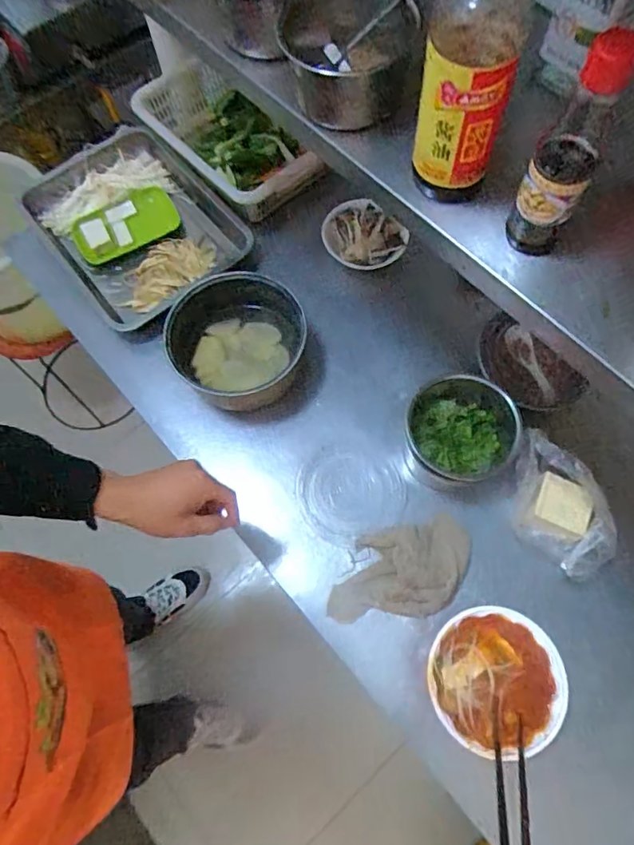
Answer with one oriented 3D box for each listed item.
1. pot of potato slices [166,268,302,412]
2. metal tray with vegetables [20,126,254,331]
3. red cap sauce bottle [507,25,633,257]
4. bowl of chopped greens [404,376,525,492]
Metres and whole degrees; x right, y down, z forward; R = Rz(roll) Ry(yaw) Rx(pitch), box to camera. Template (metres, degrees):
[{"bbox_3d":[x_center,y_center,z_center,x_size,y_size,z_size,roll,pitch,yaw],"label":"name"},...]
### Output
[{"bbox_3d":[-0.123,-0.120,0.843,0.206,0.125,0.209,-19,70,-6],"label":"pot of potato slices"},{"bbox_3d":[-0.334,-0.355,0.964,0.288,0.060,0.389,-41,73,-13],"label":"metal tray with vegetables"},{"bbox_3d":[0.188,-0.195,0.398,0.047,0.163,0.042,22,71,10],"label":"red cap sauce bottle"},{"bbox_3d":[0.206,0.020,0.764,0.145,0.105,0.149,0,69,1],"label":"bowl of chopped greens"}]

